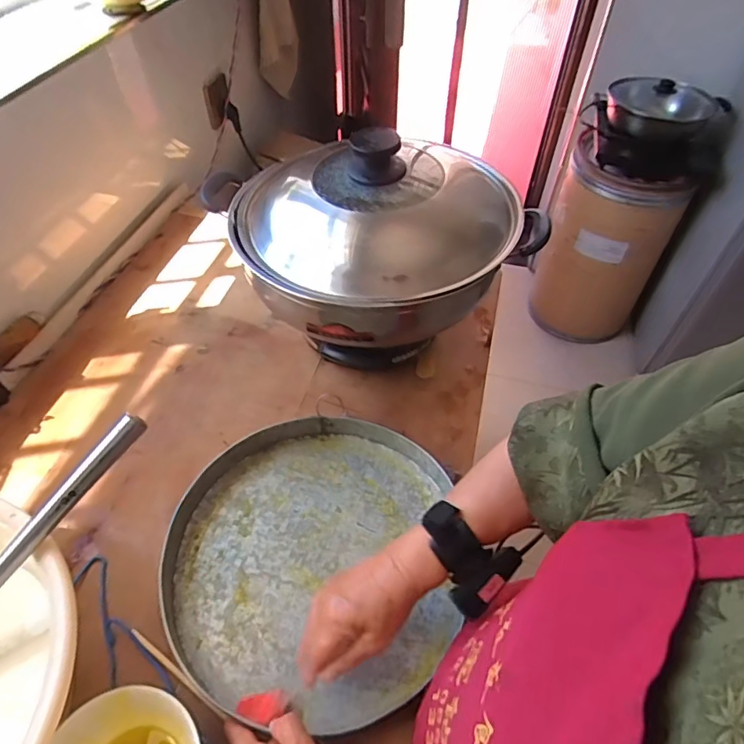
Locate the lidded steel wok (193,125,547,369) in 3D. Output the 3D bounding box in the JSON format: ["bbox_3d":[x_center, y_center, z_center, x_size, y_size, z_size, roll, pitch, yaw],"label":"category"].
[{"bbox_3d":[0.004,-0.170,0.701,0.355,0.283,0.348,1,50,-1],"label":"lidded steel wok"}]

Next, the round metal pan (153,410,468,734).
[{"bbox_3d":[-0.063,0.188,0.569,0.312,0.050,0.310,1,49,-1],"label":"round metal pan"}]

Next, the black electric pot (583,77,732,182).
[{"bbox_3d":[0.771,-0.664,1.423,0.360,0.184,0.232,0,50,-2],"label":"black electric pot"}]

